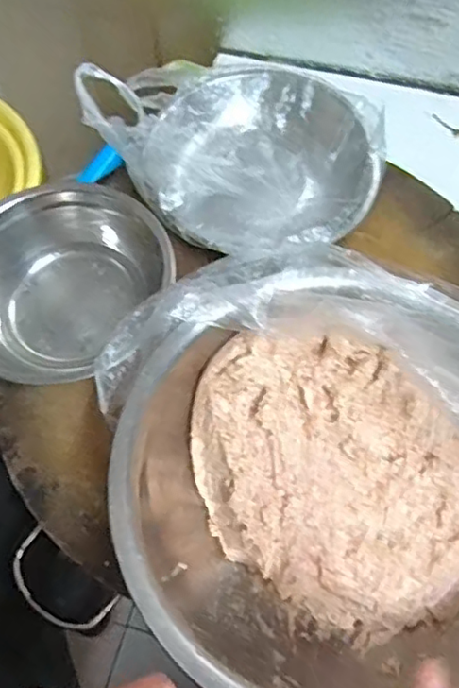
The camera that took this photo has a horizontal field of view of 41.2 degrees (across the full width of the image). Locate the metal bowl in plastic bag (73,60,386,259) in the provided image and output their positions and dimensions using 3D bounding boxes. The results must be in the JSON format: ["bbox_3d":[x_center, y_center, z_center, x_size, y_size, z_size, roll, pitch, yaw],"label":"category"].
[{"bbox_3d":[-0.002,-0.166,0.515,0.254,0.060,0.193,32,69,14],"label":"metal bowl in plastic bag"}]

